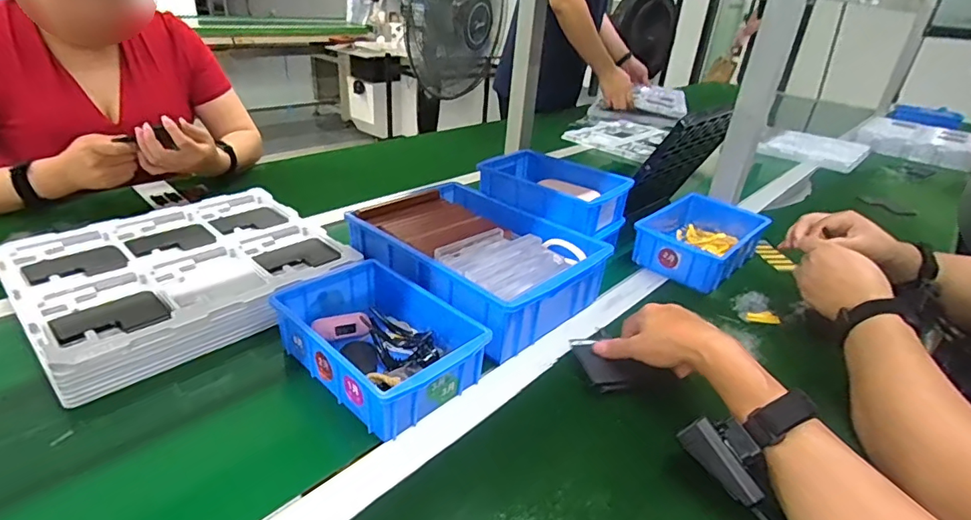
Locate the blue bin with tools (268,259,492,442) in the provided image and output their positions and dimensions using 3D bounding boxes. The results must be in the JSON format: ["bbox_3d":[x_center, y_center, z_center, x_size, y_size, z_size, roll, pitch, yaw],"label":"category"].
[{"bbox_3d":[-0.110,0.079,0.515,0.197,0.065,0.129,27,35,35],"label":"blue bin with tools"}]

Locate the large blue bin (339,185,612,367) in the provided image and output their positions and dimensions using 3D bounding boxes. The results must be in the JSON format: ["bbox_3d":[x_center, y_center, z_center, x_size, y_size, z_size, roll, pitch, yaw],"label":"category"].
[{"bbox_3d":[-0.022,-0.010,0.667,0.309,0.084,0.206,29,37,33],"label":"large blue bin"}]

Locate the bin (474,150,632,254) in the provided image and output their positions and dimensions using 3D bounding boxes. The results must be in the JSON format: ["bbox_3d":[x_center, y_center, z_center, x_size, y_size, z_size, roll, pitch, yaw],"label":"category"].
[{"bbox_3d":[0.097,-0.096,0.765,0.200,0.075,0.141,29,37,33],"label":"bin"}]

